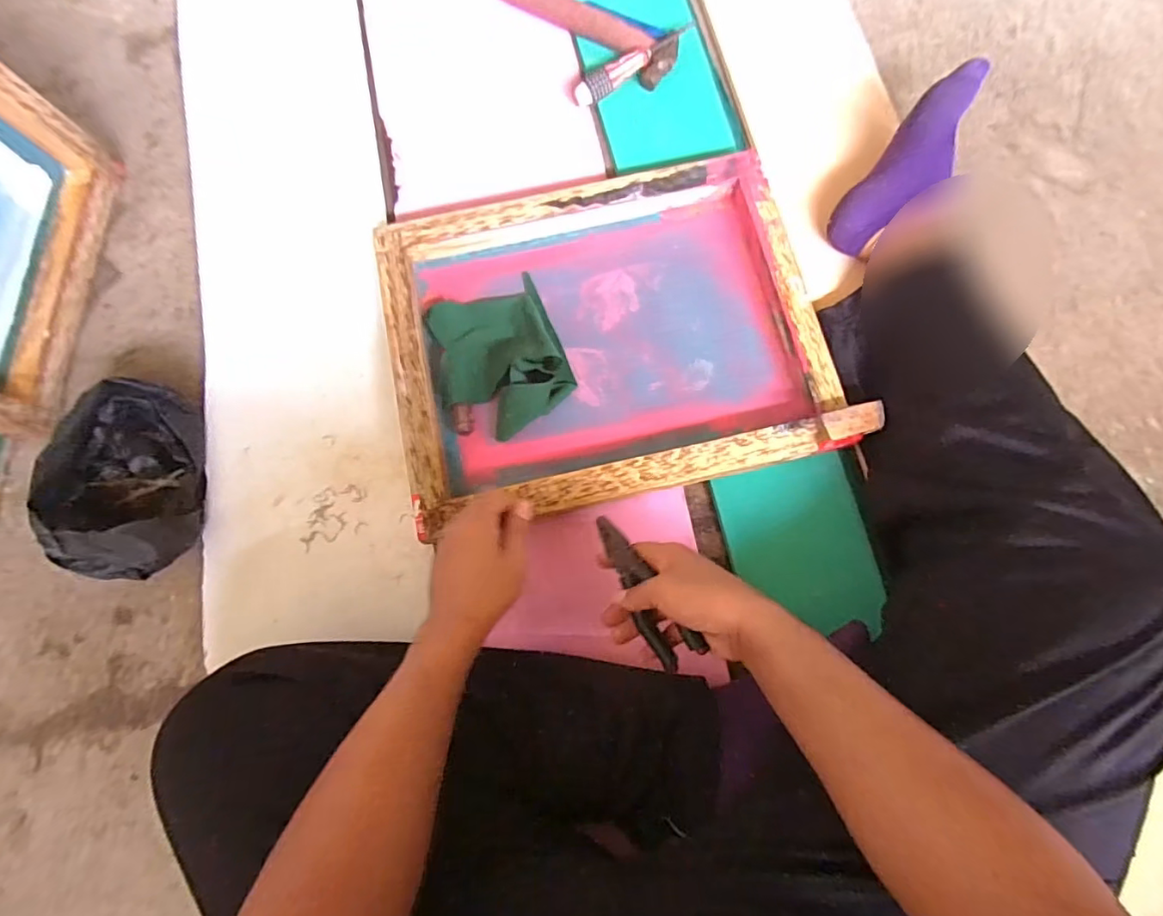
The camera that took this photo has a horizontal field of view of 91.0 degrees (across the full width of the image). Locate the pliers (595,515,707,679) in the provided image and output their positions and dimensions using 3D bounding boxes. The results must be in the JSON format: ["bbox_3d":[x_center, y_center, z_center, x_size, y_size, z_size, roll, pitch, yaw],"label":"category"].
[{"bbox_3d":[0.056,0.116,0.511,0.034,0.036,0.147,-24,72,-6],"label":"pliers"}]

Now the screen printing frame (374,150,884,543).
[{"bbox_3d":[0.025,-0.135,0.653,0.461,0.063,0.367,-12,76,-3],"label":"screen printing frame"}]

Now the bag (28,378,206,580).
[{"bbox_3d":[-0.463,0.022,0.588,0.102,0.097,0.198,-5,76,-1],"label":"bag"}]

